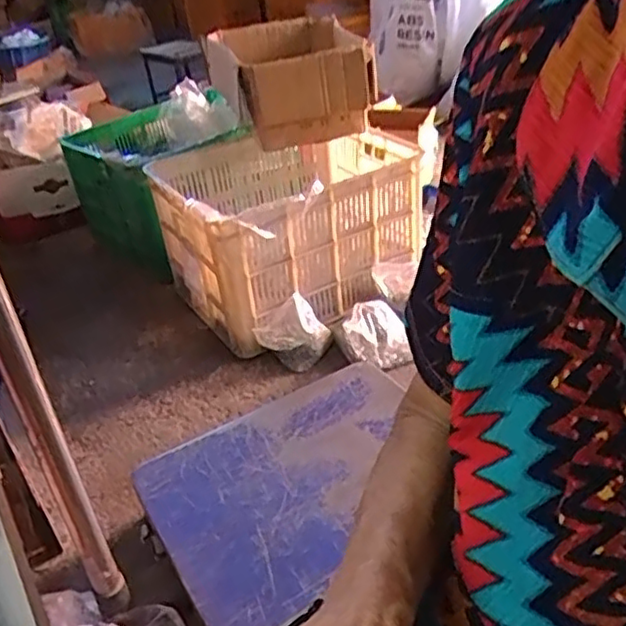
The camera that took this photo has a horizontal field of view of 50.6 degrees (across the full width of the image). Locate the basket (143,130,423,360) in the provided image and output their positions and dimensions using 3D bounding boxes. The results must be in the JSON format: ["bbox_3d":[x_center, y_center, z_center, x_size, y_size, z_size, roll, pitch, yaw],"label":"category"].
[{"bbox_3d":[-0.069,-0.231,1.730,0.598,0.360,0.510,-21,36,-21],"label":"basket"}]

